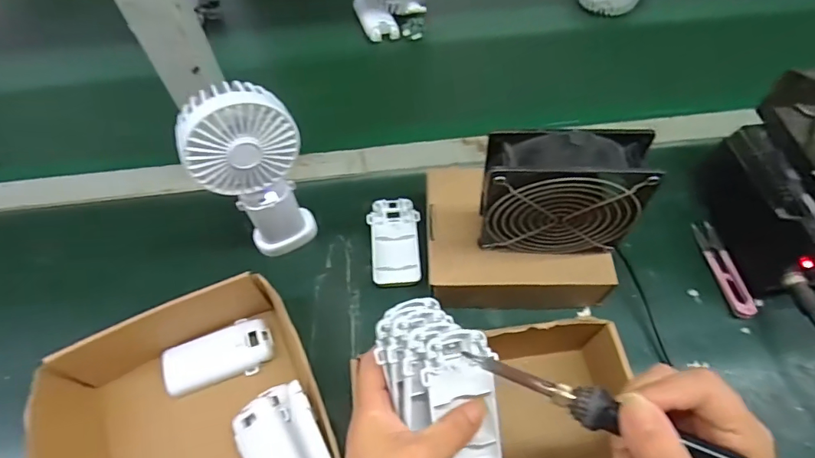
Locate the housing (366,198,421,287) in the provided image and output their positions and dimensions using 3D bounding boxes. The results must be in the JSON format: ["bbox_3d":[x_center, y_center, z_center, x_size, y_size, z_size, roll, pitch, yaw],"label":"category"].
[{"bbox_3d":[-0.012,0.012,0.489,0.051,0.012,0.095,-8,63,-2],"label":"housing"}]

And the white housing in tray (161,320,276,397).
[{"bbox_3d":[-0.172,0.116,0.436,0.095,0.019,0.045,-18,64,-7],"label":"white housing in tray"}]

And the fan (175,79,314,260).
[{"bbox_3d":[-0.132,-0.044,0.423,0.087,0.181,0.051,-25,64,-12],"label":"fan"}]

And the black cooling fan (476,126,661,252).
[{"bbox_3d":[0.118,-0.026,0.381,0.120,0.111,0.045,3,60,2],"label":"black cooling fan"}]

